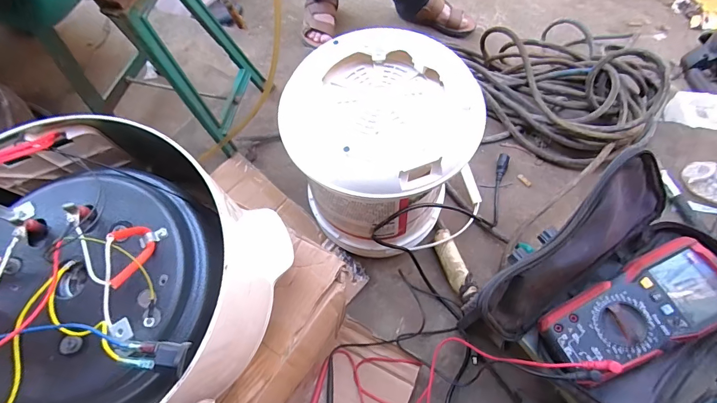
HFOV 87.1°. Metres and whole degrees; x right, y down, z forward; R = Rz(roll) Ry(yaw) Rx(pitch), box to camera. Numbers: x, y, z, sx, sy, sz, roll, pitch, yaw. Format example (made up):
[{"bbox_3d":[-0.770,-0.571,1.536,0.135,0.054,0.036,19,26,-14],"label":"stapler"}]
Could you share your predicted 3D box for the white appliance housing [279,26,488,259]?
[{"bbox_3d":[0.028,-0.067,0.594,0.271,0.279,0.241,28,68,11],"label":"white appliance housing"}]

